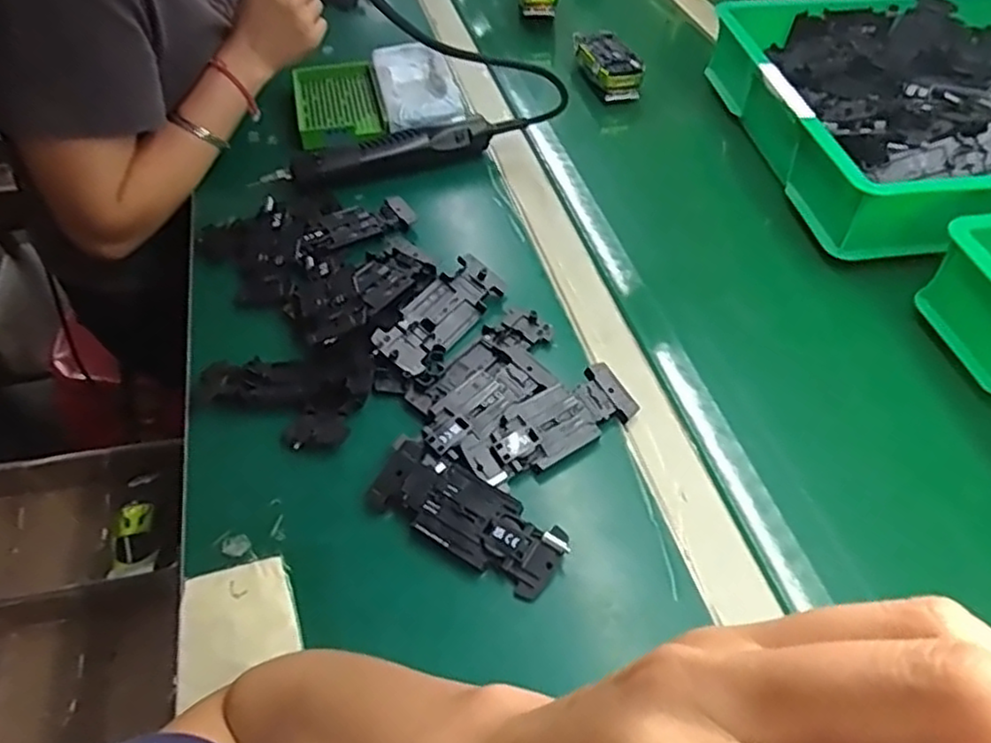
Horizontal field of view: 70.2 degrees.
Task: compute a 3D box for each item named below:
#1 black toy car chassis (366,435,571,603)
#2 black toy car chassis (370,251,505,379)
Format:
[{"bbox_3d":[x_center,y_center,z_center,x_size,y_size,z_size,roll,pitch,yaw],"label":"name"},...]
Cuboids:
[{"bbox_3d":[-0.018,0.089,0.440,0.130,0.013,0.050,27,54,21],"label":"black toy car chassis"},{"bbox_3d":[-0.043,-0.045,0.554,0.048,0.010,0.119,39,58,4],"label":"black toy car chassis"}]

